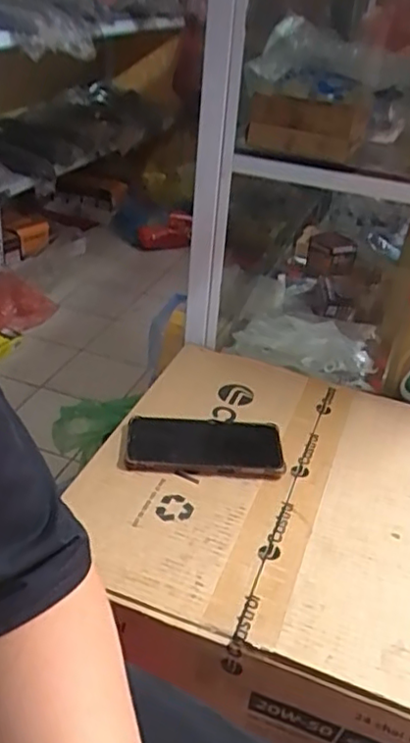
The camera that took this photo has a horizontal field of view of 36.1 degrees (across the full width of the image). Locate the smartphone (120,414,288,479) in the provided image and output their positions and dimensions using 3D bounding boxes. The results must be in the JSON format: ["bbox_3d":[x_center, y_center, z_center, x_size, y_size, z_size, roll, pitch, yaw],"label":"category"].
[{"bbox_3d":[-0.001,0.077,0.670,0.163,0.013,0.089,4,32,-2],"label":"smartphone"}]

